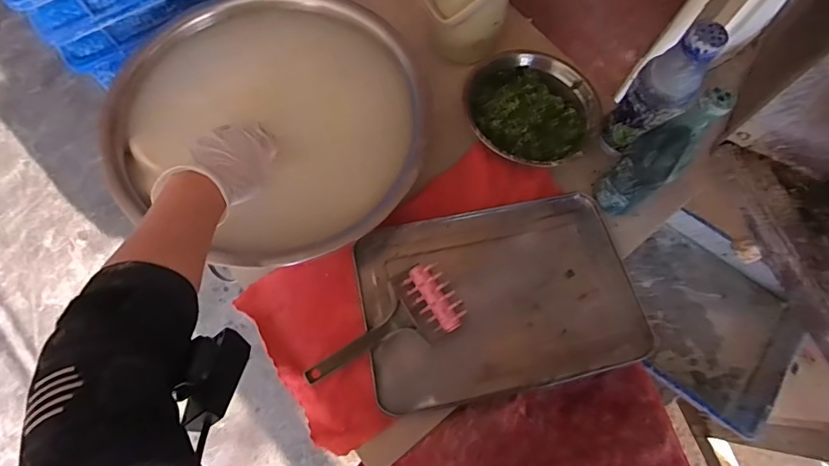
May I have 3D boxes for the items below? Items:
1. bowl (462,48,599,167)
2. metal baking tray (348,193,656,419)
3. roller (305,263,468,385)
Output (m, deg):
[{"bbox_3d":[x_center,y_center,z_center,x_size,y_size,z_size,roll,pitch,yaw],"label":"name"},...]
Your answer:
[{"bbox_3d":[0.156,-0.169,0.626,0.188,0.063,0.174,1,70,-2],"label":"bowl"},{"bbox_3d":[0.106,0.078,0.566,0.337,0.025,0.228,-10,70,-6],"label":"metal baking tray"},{"bbox_3d":[-0.037,0.109,0.533,0.199,0.037,0.086,-24,72,-10],"label":"roller"}]

